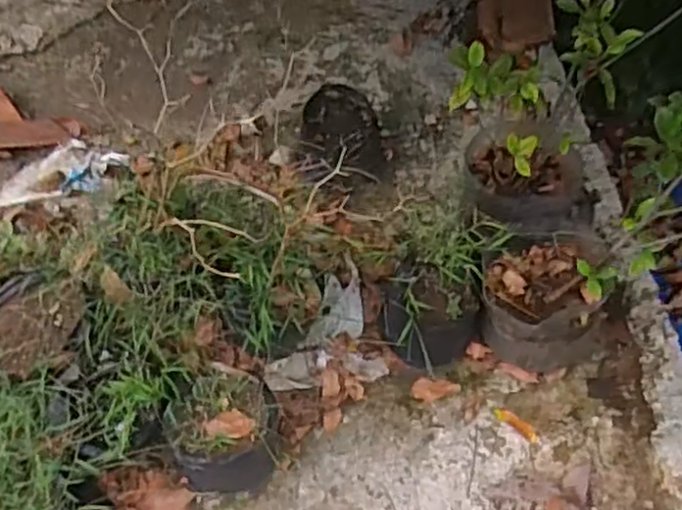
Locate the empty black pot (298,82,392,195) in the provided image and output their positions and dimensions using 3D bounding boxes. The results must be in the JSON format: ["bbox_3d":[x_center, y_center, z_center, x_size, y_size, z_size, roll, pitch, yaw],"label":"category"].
[{"bbox_3d":[0.014,-0.275,1.740,0.223,0.173,0.250,2,56,2],"label":"empty black pot"}]

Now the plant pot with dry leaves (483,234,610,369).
[{"bbox_3d":[0.400,0.083,1.409,0.247,0.276,0.222,-25,59,-15],"label":"plant pot with dry leaves"}]

